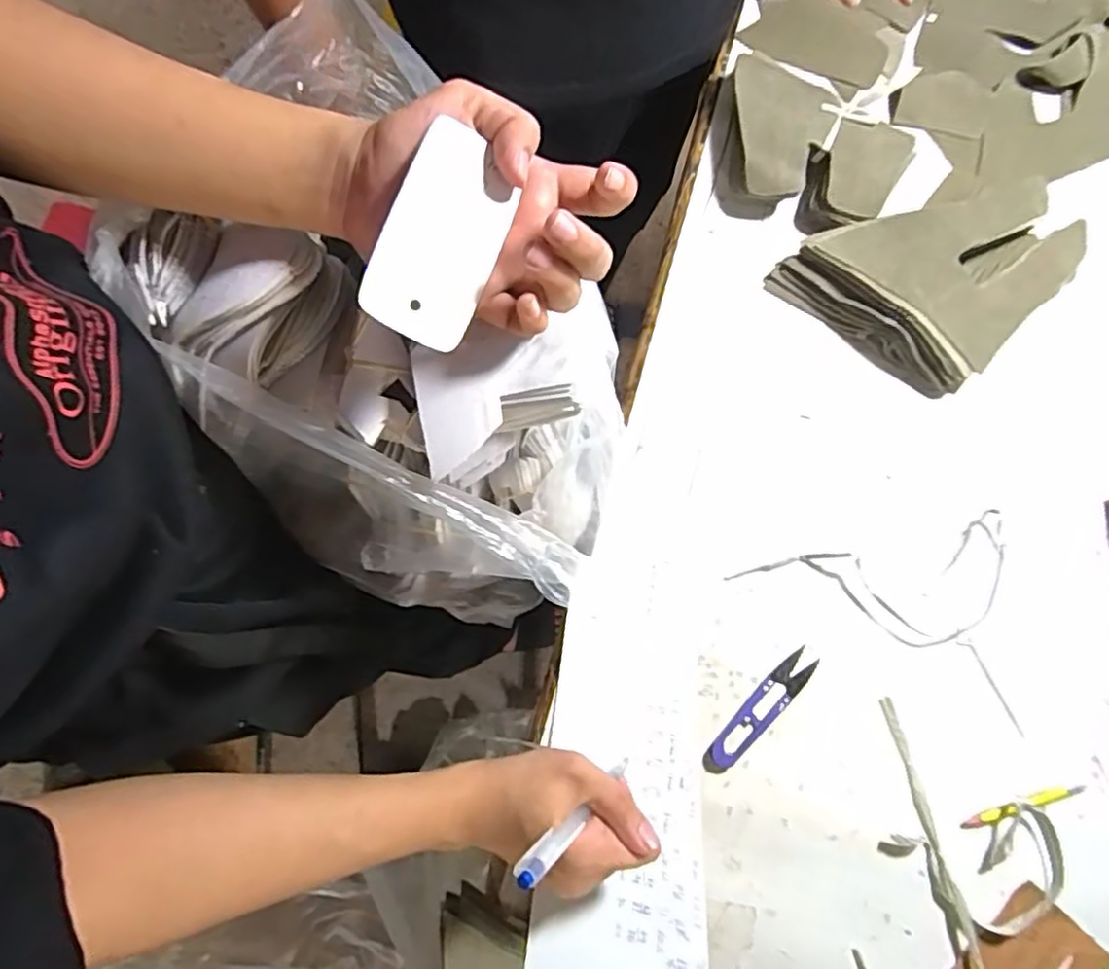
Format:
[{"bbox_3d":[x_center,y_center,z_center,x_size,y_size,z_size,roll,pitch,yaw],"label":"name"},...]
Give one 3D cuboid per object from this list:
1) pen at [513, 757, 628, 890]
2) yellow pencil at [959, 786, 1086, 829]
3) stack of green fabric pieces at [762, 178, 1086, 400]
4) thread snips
[{"bbox_3d":[0.016,0.200,0.404,0.012,0.140,0.009,-33,78,26],"label":"pen"},{"bbox_3d":[0.325,0.222,0.461,0.089,0.004,0.009,-17,79,-2],"label":"yellow pencil"},{"bbox_3d":[0.294,-0.176,0.513,0.190,0.040,0.161,-44,81,-7],"label":"stack of green fabric pieces"},{"bbox_3d":[0.147,0.163,0.474,0.023,0.004,0.108,42,83,9],"label":"thread snips"}]

